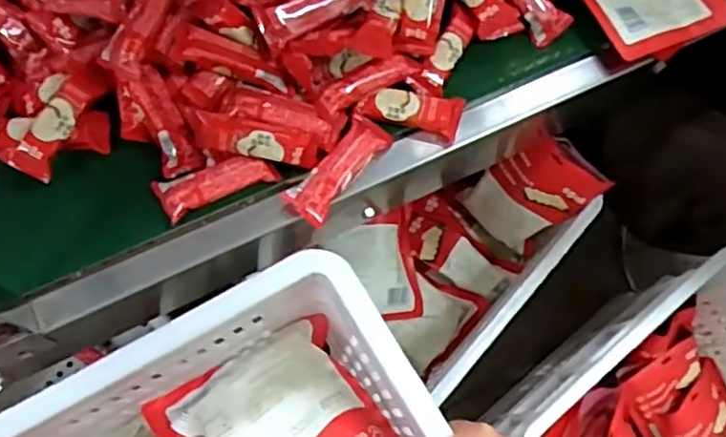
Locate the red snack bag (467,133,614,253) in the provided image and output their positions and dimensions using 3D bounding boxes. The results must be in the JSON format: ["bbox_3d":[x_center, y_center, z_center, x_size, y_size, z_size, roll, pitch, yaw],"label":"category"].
[{"bbox_3d":[0.258,-0.037,1.048,0.137,0.230,0.035,39,51,-5],"label":"red snack bag"}]

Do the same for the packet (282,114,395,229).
[{"bbox_3d":[-0.027,-0.057,0.740,0.050,0.024,0.132,38,74,10],"label":"packet"}]

